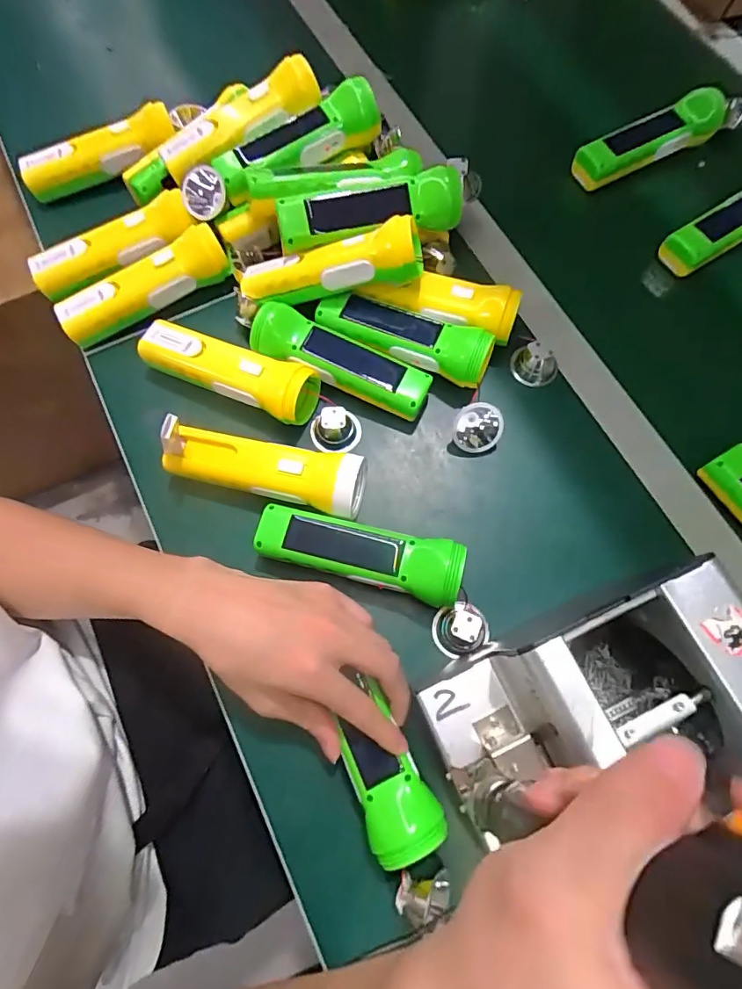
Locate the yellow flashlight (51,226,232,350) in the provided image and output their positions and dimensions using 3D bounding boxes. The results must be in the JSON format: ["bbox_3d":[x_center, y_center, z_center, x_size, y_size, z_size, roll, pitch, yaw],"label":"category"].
[{"bbox_3d":[-0.219,-0.200,0.474,0.166,0.043,0.045,-27,73,-12],"label":"yellow flashlight"}]

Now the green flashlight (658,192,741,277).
[{"bbox_3d":[0.377,-0.283,0.512,0.159,0.037,0.046,-31,73,0],"label":"green flashlight"}]

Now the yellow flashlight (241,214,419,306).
[{"bbox_3d":[-0.038,-0.203,0.448,0.162,0.041,0.046,-7,68,14],"label":"yellow flashlight"}]

